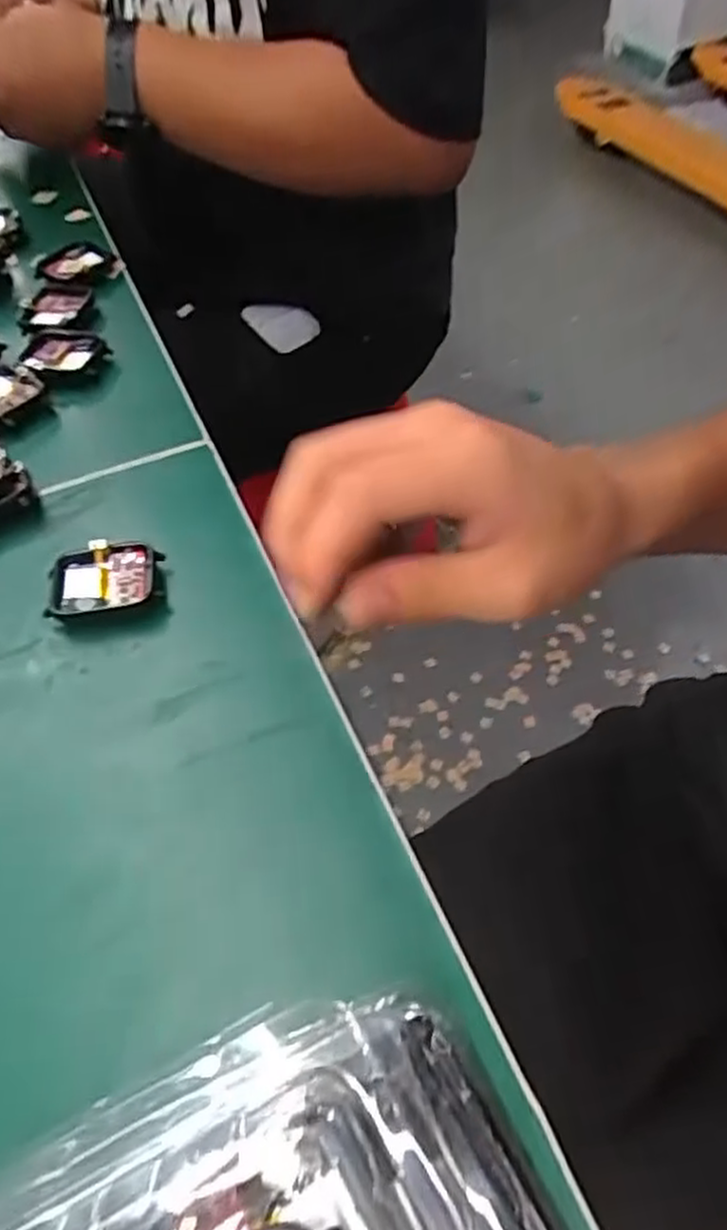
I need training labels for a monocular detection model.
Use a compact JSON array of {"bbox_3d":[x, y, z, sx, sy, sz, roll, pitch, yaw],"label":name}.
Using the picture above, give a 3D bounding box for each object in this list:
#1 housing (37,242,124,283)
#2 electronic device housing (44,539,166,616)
[{"bbox_3d":[-0.187,-0.227,0.488,0.041,0.011,0.048,29,60,23],"label":"housing"},{"bbox_3d":[-0.110,-0.014,0.318,0.047,0.012,0.036,-11,53,-4],"label":"electronic device housing"}]

